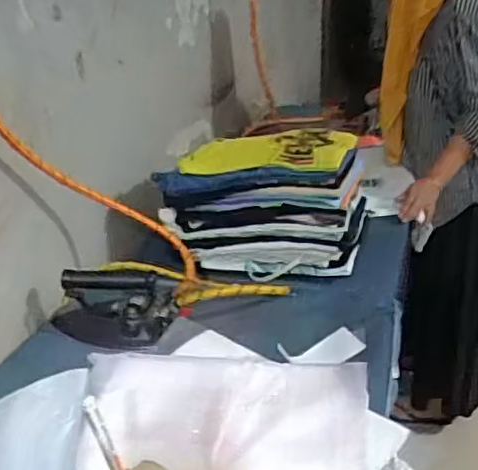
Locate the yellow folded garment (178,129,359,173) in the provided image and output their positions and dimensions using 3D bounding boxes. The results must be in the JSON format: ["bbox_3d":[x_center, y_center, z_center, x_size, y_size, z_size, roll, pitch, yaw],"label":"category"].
[{"bbox_3d":[0.060,-0.173,1.293,0.324,0.066,0.215,7,27,21],"label":"yellow folded garment"}]

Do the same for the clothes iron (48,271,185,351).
[{"bbox_3d":[-0.209,0.125,1.053,0.205,0.127,0.092,-4,25,-3],"label":"clothes iron"}]

